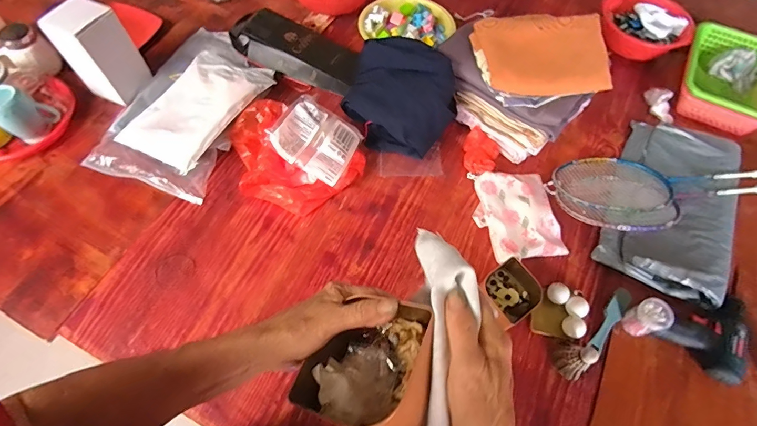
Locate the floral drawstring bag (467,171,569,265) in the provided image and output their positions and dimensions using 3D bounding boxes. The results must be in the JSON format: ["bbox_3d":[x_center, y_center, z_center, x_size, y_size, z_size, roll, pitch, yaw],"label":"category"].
[{"bbox_3d":[0.290,-0.003,0.837,0.166,0.038,0.212,-9,62,-6],"label":"floral drawstring bag"}]

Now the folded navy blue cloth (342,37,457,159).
[{"bbox_3d":[0.050,-0.253,0.871,0.229,0.059,0.234,21,92,10],"label":"folded navy blue cloth"}]

